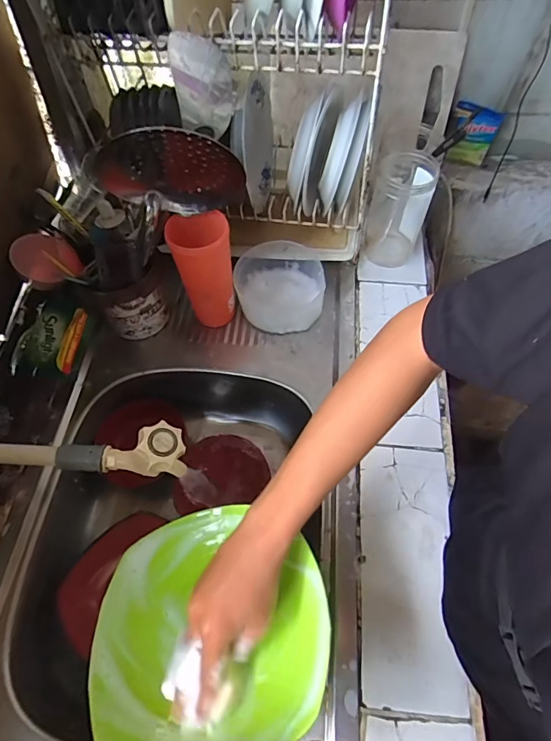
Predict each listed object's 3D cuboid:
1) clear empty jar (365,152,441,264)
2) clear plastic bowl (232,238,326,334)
[{"bbox_3d":[0.203,-0.263,0.709,0.088,0.166,0.099,10,59,7],"label":"clear empty jar"},{"bbox_3d":[0.006,-0.140,0.710,0.140,0.079,0.144,-1,59,1],"label":"clear plastic bowl"}]

